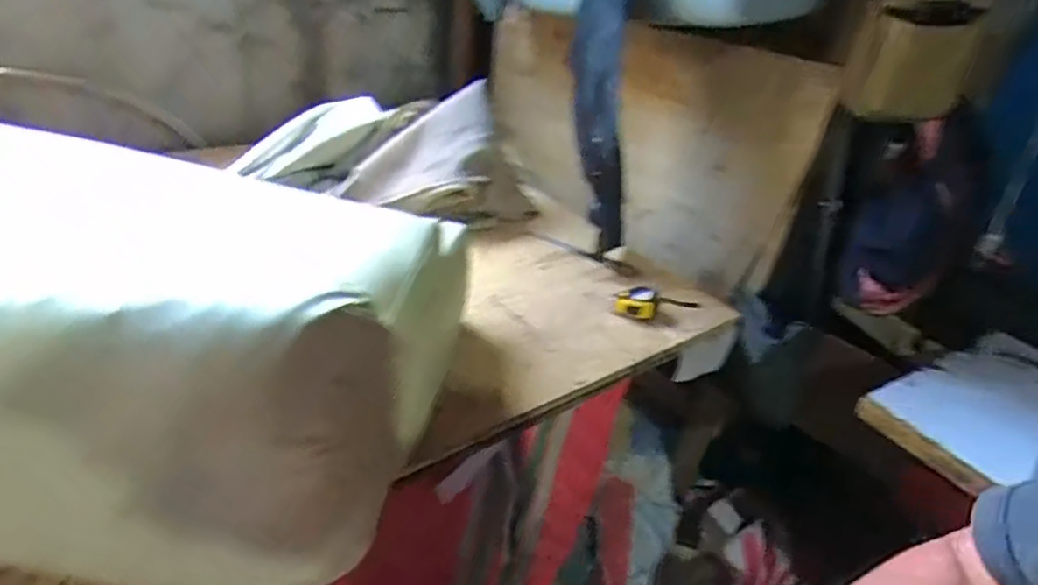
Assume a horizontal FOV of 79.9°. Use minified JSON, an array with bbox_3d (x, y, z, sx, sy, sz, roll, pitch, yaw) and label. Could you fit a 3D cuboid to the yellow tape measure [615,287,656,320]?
[{"bbox_3d":[0.221,0.019,1.184,0.080,0.046,0.066,10,31,4],"label":"yellow tape measure"}]

